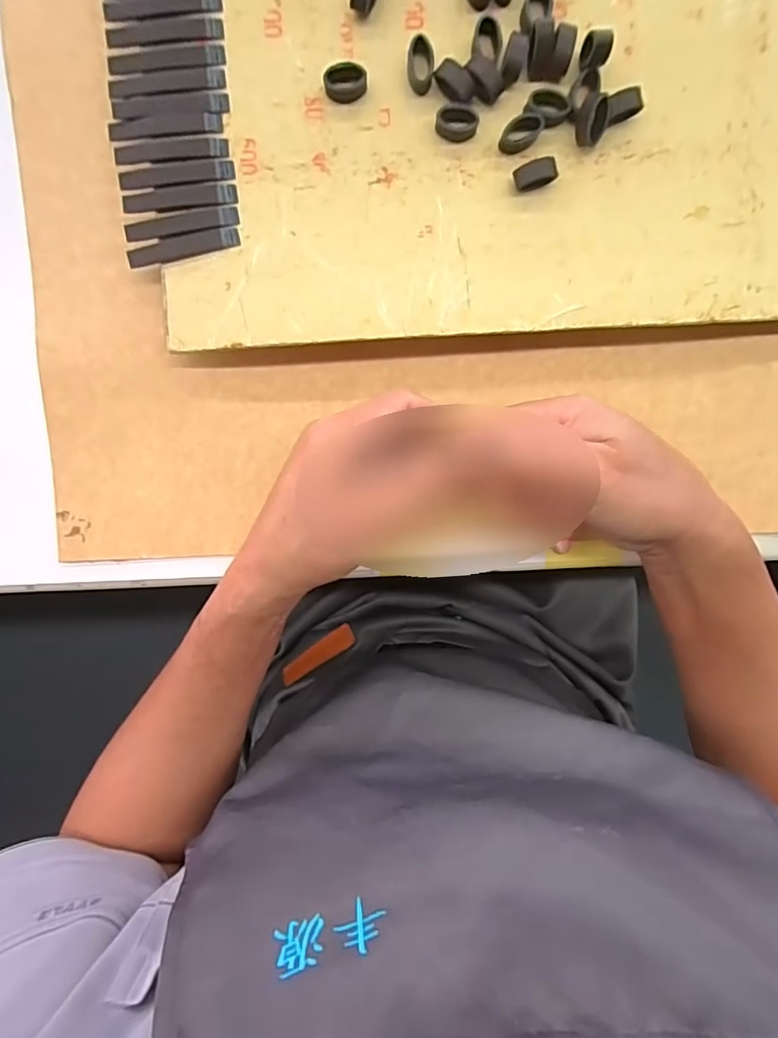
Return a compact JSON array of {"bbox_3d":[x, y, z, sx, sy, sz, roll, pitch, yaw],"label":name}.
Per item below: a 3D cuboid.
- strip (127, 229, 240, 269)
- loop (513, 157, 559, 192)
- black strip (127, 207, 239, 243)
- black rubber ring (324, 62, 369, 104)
[{"bbox_3d":[-0.109,-0.144,0.278,0.059,0.004,0.010,-10,103,4],"label":"strip"},{"bbox_3d":[0.077,-0.181,0.275,0.022,0.007,0.014,-24,96,-1],"label":"loop"},{"bbox_3d":[-0.109,-0.156,0.276,0.060,0.006,0.009,-8,96,-2],"label":"black strip"},{"bbox_3d":[-0.022,-0.222,0.266,0.021,0.010,0.013,-7,96,-2],"label":"black rubber ring"}]

